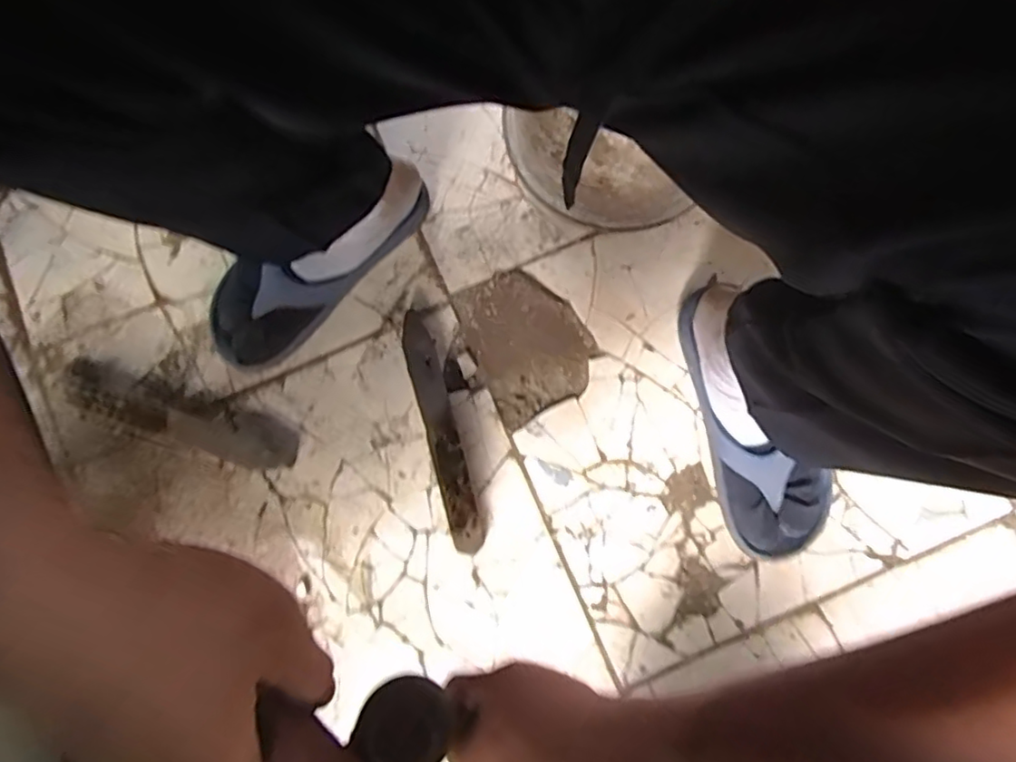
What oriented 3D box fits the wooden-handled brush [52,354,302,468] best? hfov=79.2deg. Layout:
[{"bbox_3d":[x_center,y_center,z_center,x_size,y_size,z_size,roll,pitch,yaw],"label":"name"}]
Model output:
[{"bbox_3d":[-0.325,0.033,0.599,0.239,0.029,0.049,18,83,4],"label":"wooden-handled brush"}]

